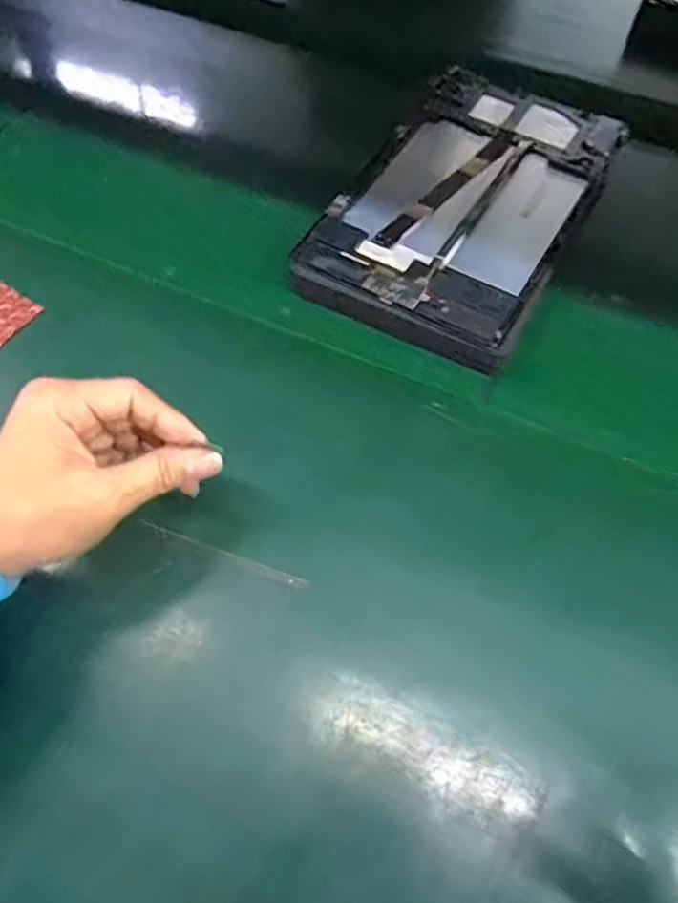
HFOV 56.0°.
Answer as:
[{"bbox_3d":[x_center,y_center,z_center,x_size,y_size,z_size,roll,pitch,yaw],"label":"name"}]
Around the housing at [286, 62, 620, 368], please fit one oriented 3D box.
[{"bbox_3d":[0.089,-0.176,0.443,0.152,0.018,0.248,27,65,14],"label":"housing"}]

